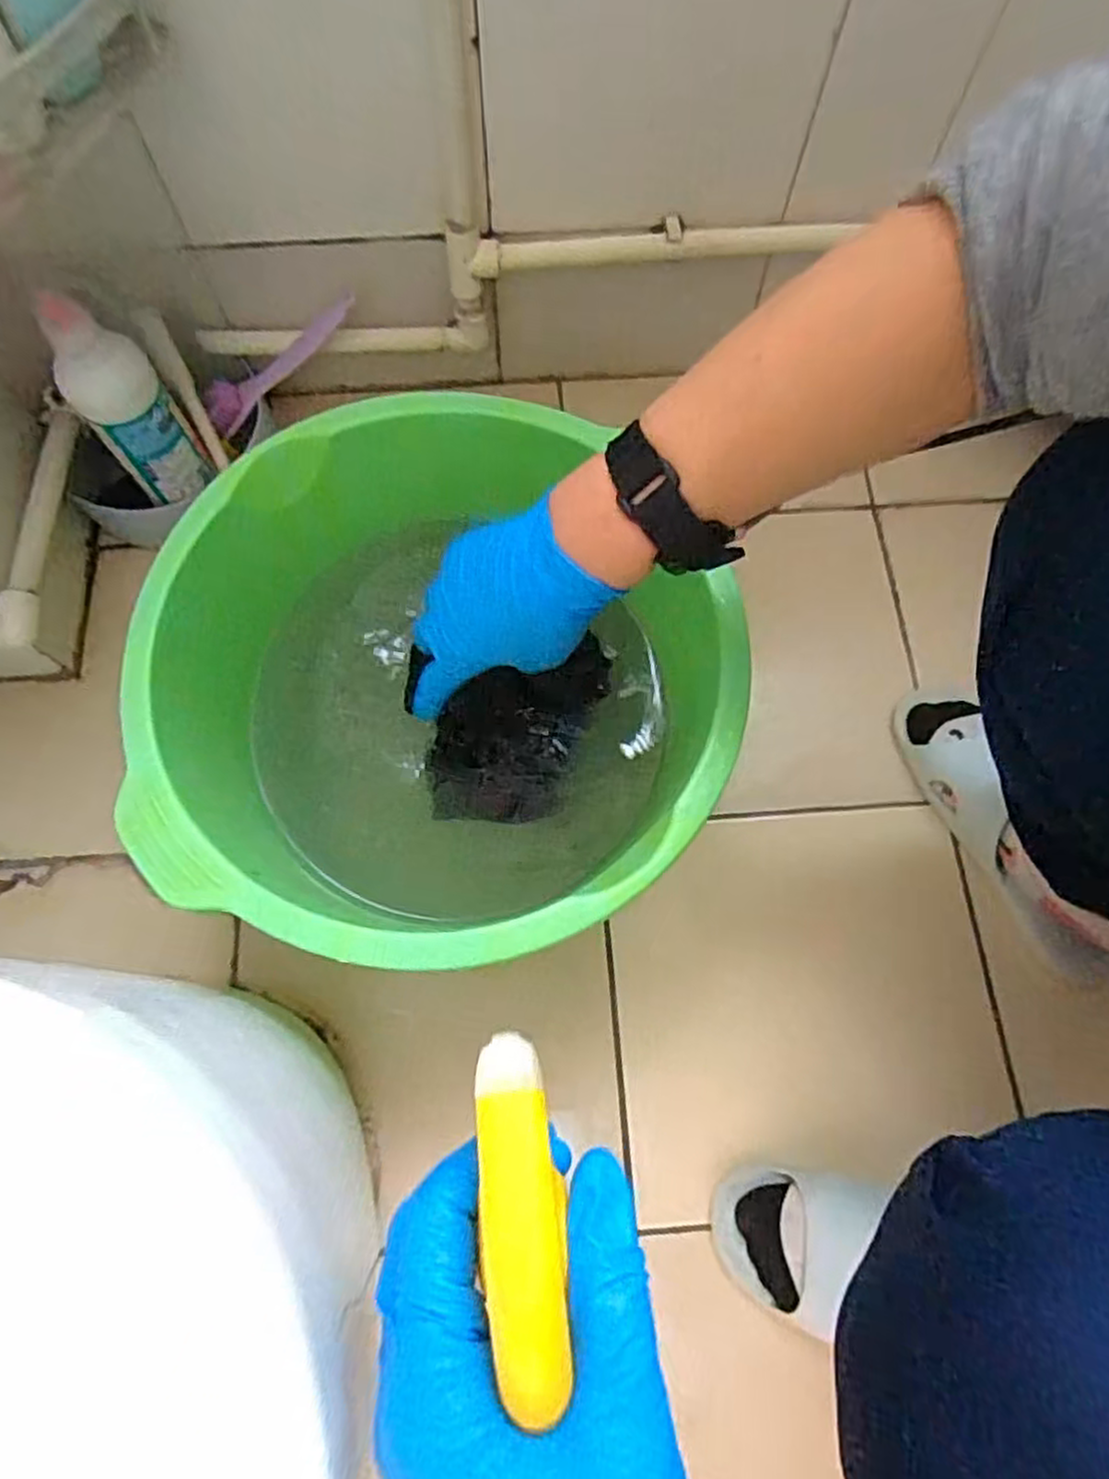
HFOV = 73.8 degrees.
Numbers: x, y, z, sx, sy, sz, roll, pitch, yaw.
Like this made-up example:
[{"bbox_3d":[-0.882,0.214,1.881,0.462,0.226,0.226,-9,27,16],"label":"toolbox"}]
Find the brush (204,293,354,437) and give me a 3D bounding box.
[{"bbox_3d":[-0.252,-0.347,0.679,0.167,0.032,0.033,-36,75,5],"label":"brush"}]

